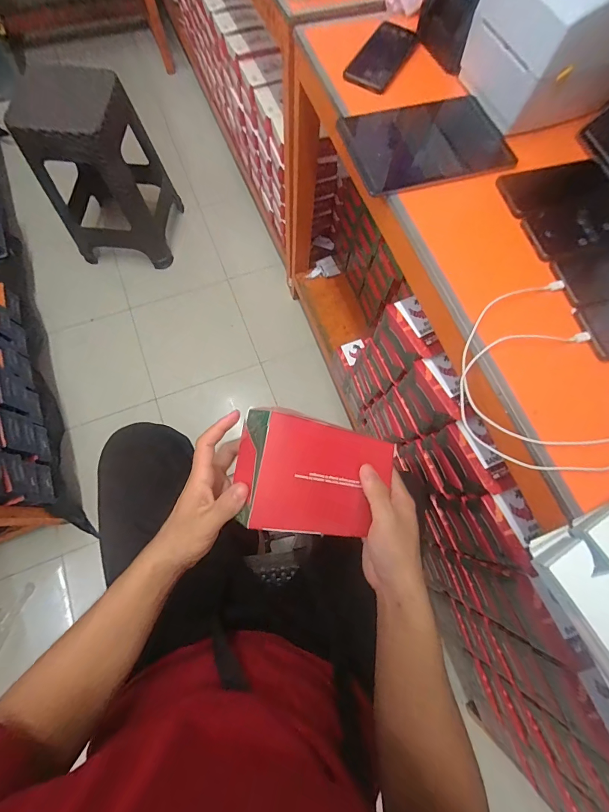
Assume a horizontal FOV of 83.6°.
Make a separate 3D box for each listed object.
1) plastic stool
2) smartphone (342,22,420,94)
[{"bbox_3d":[-0.707,-0.809,1.182,0.365,0.488,0.334,7,72,0],"label":"plastic stool"},{"bbox_3d":[0.136,-0.615,0.596,0.075,0.012,0.191,27,73,6],"label":"smartphone"}]

